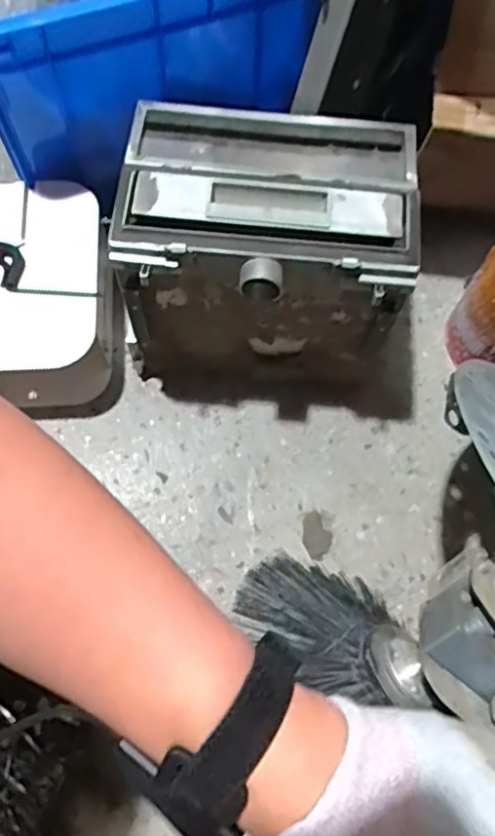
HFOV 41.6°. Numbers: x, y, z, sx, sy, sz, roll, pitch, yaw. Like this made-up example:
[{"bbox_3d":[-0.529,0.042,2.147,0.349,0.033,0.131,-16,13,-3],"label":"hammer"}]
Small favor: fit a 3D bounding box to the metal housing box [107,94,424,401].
[{"bbox_3d":[0.015,-0.167,0.711,0.267,0.266,0.202,5,71,0],"label":"metal housing box"}]

